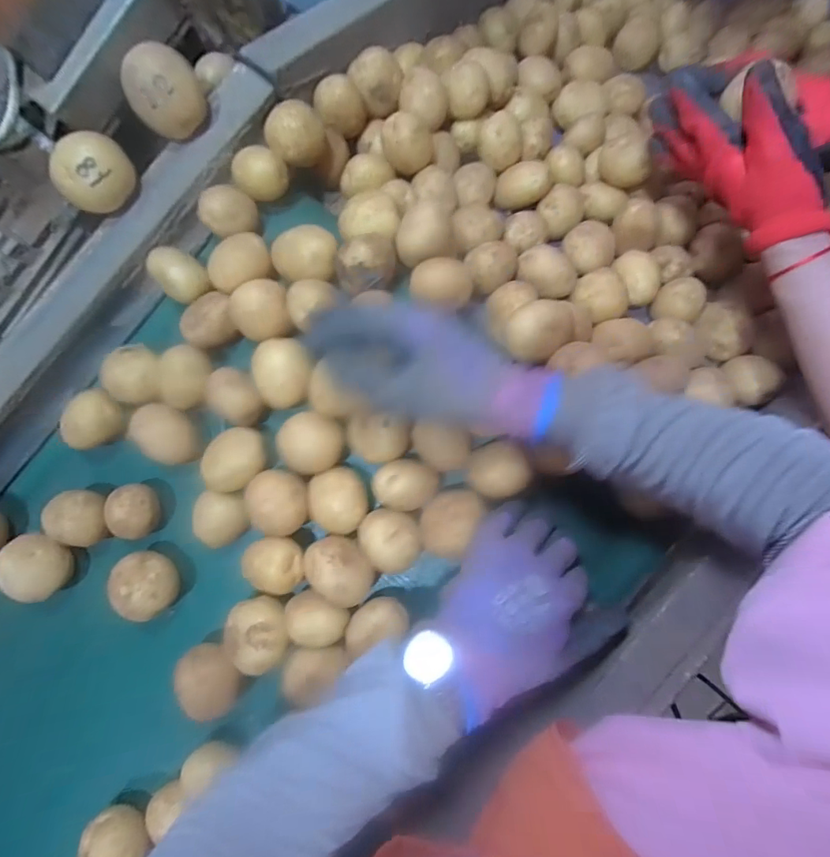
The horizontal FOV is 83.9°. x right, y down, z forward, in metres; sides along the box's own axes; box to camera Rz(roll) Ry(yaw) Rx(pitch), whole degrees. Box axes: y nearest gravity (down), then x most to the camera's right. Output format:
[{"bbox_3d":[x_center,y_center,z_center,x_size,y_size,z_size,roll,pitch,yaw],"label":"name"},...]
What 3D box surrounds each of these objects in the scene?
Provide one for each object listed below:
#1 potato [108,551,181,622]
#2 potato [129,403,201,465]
[{"bbox_3d":[-0.227,0.134,0.405,0.046,0.060,0.054,-21,82,1],"label":"potato"},{"bbox_3d":[-0.221,0.007,0.421,0.049,0.047,0.048,0,83,4],"label":"potato"}]

